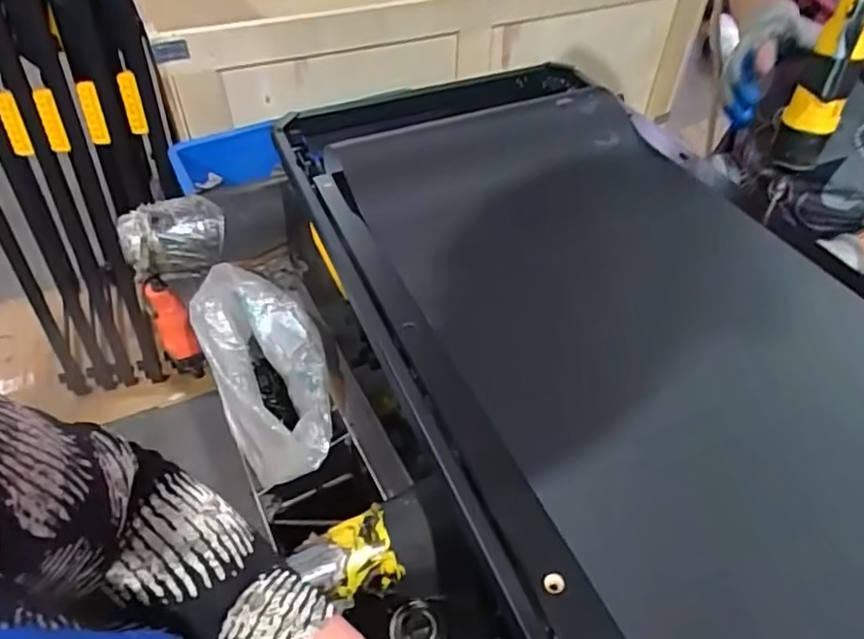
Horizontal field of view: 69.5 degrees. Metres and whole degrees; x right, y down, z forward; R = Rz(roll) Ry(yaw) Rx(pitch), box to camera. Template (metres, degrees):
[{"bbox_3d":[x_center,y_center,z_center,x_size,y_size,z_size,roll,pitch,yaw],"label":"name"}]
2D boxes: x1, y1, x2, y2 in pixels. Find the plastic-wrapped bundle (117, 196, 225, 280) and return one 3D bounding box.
[{"bbox_3d":[-0.346,-0.108,0.844,0.128,0.084,0.077,-15,50,-14],"label":"plastic-wrapped bundle"}]

